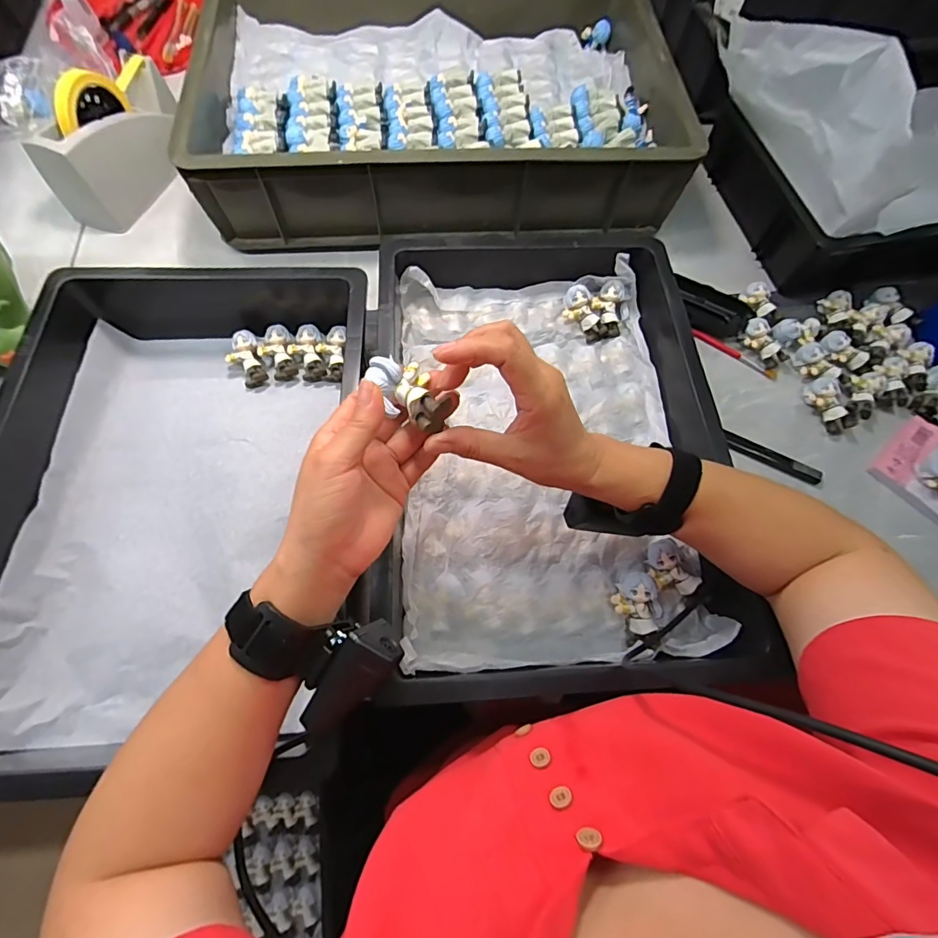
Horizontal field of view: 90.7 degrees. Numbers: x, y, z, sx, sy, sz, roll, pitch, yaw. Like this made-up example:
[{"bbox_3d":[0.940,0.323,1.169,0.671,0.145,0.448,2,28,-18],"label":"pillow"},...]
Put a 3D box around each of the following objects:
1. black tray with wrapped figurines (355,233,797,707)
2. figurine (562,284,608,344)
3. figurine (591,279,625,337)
[{"bbox_3d":[0.067,-0.034,0.449,0.313,0.077,0.444,-1,67,-3],"label":"black tray with wrapped figurines"},{"bbox_3d":[0.132,-0.178,0.534,0.035,0.019,0.065,-34,97,-12],"label":"figurine"},{"bbox_3d":[0.162,-0.184,0.535,0.034,0.019,0.062,-5,93,-2],"label":"figurine"}]

